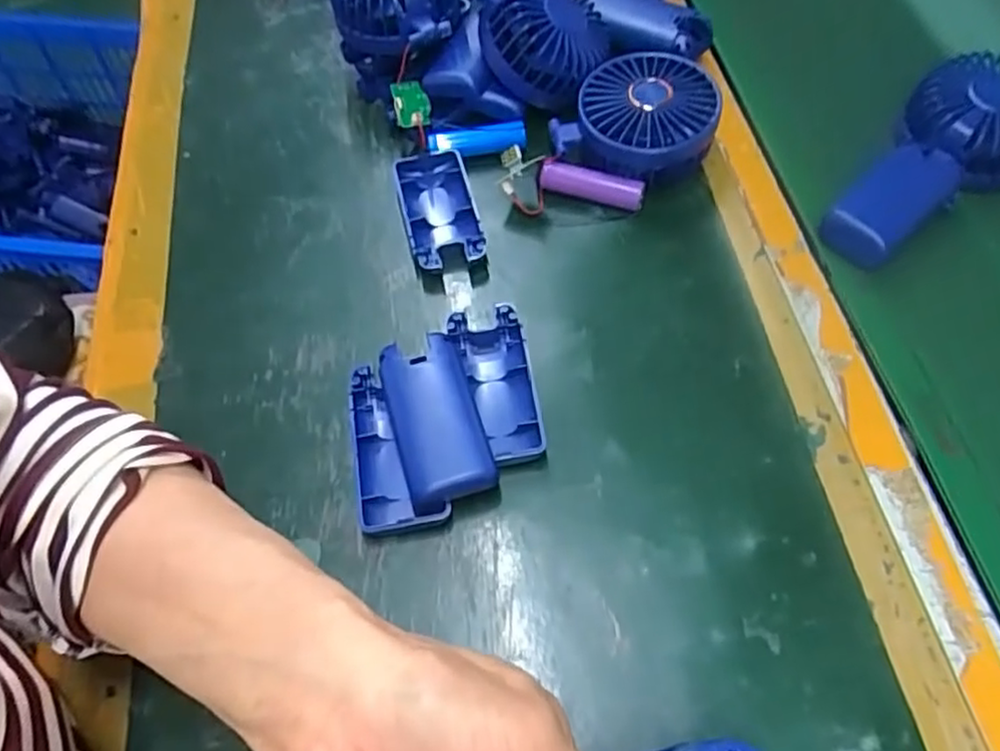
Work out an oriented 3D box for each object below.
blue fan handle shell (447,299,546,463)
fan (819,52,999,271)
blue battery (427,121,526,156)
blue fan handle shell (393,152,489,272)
[{"bbox_3d":[-0.001,0.003,0.377,0.038,0.015,0.088,-12,60,-5],"label":"blue fan handle shell"},{"bbox_3d":[0.272,-0.133,0.425,0.179,0.037,0.080,-40,66,-19],"label":"fan"},{"bbox_3d":[-0.015,-0.155,0.459,0.064,0.015,0.016,-7,60,-2],"label":"blue battery"},{"bbox_3d":[-0.037,-0.103,0.434,0.045,0.017,0.088,-12,60,-5],"label":"blue fan handle shell"}]

